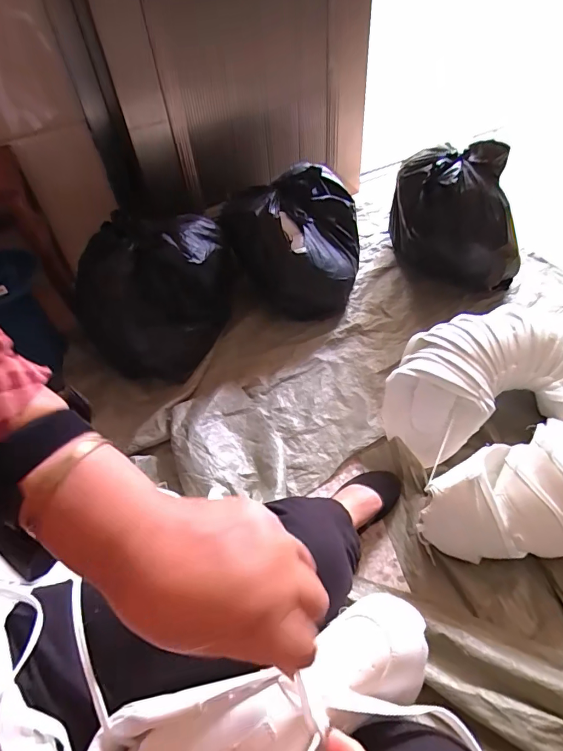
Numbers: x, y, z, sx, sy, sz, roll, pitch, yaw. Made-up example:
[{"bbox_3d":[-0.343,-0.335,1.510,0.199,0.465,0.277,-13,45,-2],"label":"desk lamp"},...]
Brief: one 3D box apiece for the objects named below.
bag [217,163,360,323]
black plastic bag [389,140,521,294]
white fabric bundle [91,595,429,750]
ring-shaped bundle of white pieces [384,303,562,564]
[{"bbox_3d":[0.029,-0.337,1.112,0.340,0.237,0.297,-5,50,2],"label":"bag"},{"bbox_3d":[0.459,-0.403,1.149,0.272,0.305,0.303,-5,50,2],"label":"black plastic bag"},{"bbox_3d":[-0.010,0.220,0.271,0.244,0.049,0.093,-23,52,-15],"label":"white fabric bundle"},{"bbox_3d":[0.441,0.077,0.823,0.435,0.138,0.454,-7,50,0],"label":"ring-shaped bundle of white pieces"}]

